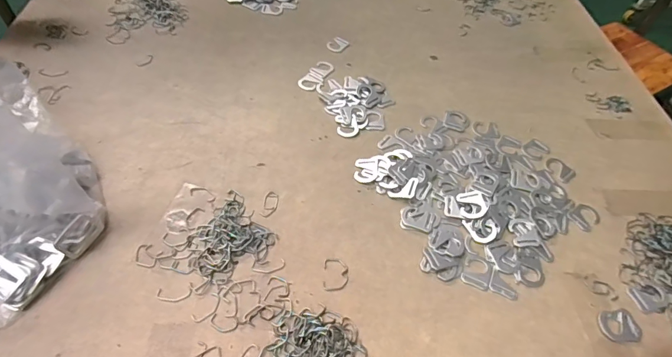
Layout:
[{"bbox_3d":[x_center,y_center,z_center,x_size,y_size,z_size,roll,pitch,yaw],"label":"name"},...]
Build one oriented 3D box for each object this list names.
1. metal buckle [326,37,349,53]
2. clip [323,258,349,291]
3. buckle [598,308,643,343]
[{"bbox_3d":[0.003,-0.263,0.782,0.034,0.006,0.050,25,54,14],"label":"metal buckle"},{"bbox_3d":[0.000,0.118,0.485,0.030,0.004,0.042,6,51,0],"label":"clip"},{"bbox_3d":[0.338,0.174,0.470,0.046,0.004,0.037,-4,52,-8],"label":"buckle"}]

